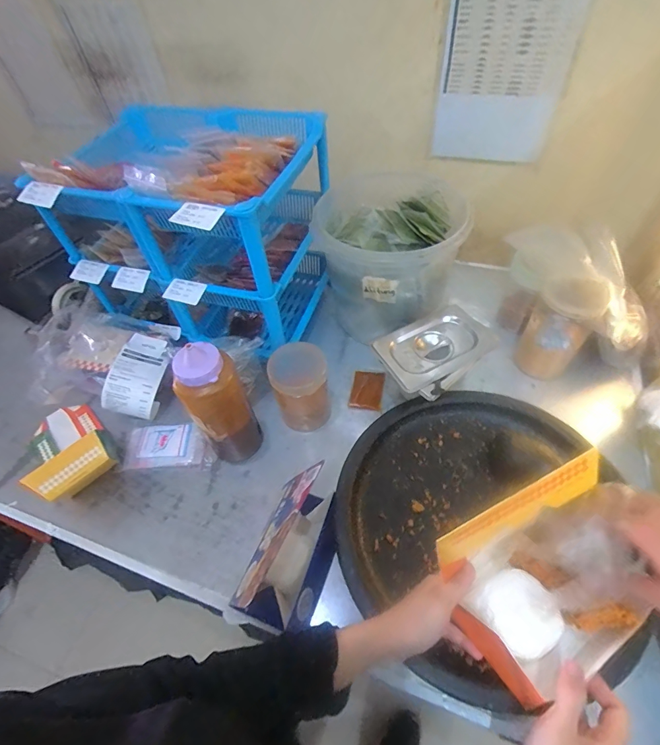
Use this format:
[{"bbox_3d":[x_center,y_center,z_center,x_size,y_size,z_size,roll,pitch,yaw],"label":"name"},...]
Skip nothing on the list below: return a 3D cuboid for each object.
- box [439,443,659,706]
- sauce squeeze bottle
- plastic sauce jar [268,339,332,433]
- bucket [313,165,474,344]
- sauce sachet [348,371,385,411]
[{"bbox_3d":[0.203,0.199,0.373,0.161,0.152,0.136,-24,55,-13],"label":"box"},{"bbox_3d":[-0.154,0.057,0.568,0.085,0.231,0.066,-29,56,-16],"label":"sauce squeeze bottle"},{"bbox_3d":[-0.046,0.024,0.633,0.089,0.144,0.079,-10,53,-3],"label":"plastic sauce jar"},{"bbox_3d":[0.105,-0.192,0.716,0.239,0.202,0.204,11,55,13],"label":"bucket"},{"bbox_3d":[0.067,0.031,0.711,0.056,0.005,0.079,7,54,10],"label":"sauce sachet"}]

